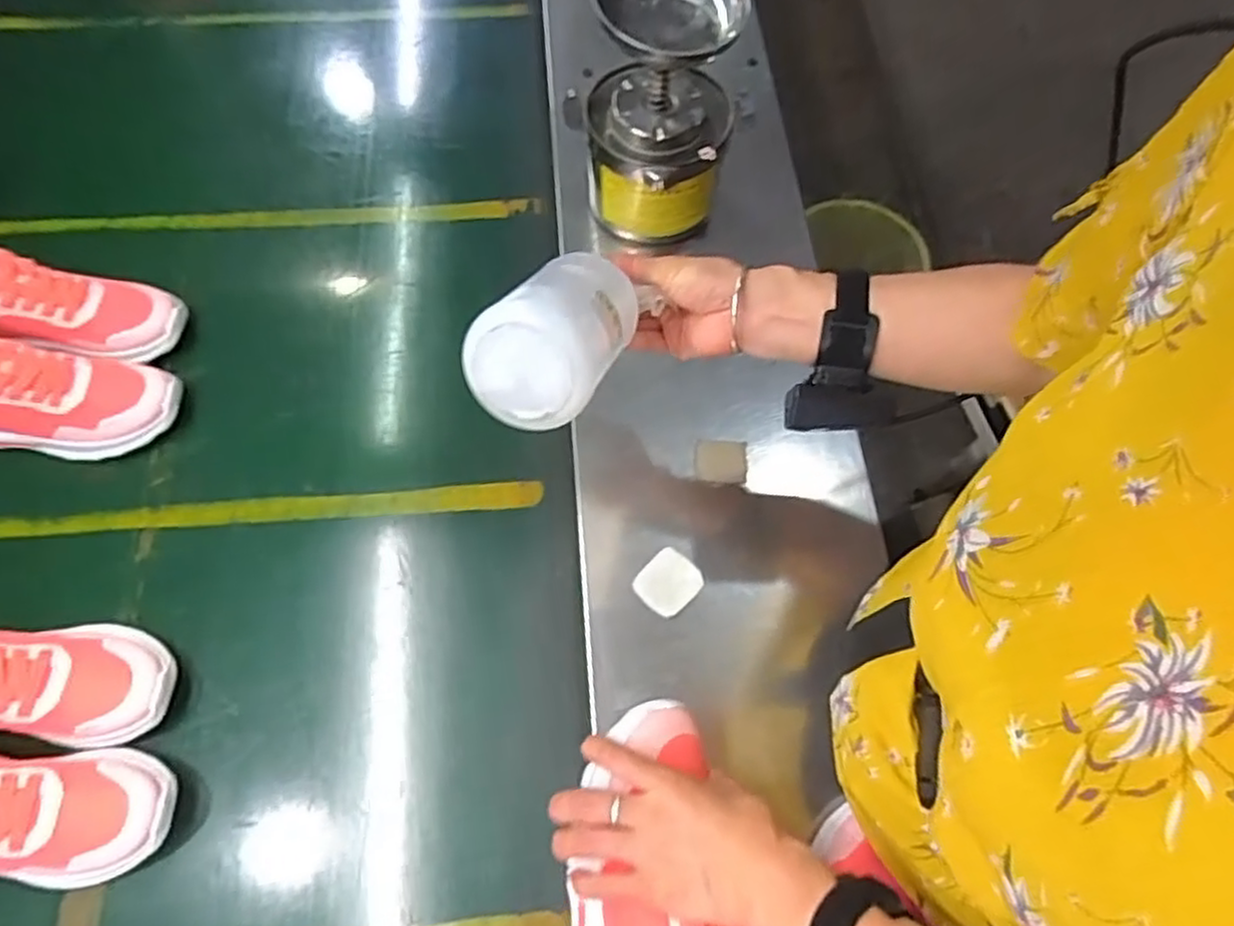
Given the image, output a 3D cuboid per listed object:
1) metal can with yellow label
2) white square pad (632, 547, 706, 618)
[{"bbox_3d":[0.038,-0.309,0.760,0.132,0.132,0.126,0,65,0],"label":"metal can with yellow label"},{"bbox_3d":[0.044,0.101,0.624,0.046,0.005,0.051,38,70,15],"label":"white square pad"}]

